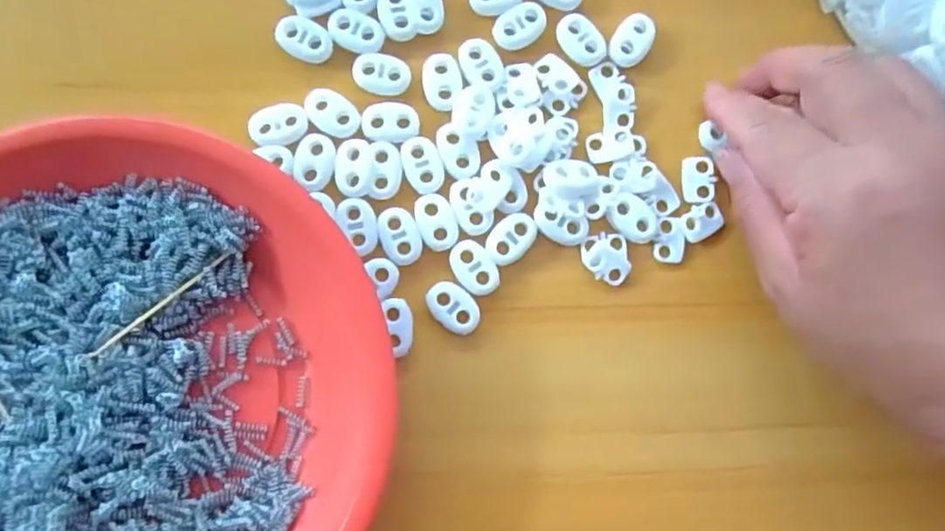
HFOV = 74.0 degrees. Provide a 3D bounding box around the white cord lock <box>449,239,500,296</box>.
[{"bbox_3d":[0.001,0.001,0.241,0.013,0.004,0.023,-37,87,-6],"label":"white cord lock"}]

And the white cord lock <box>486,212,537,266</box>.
[{"bbox_3d":[0.015,-0.011,0.243,0.021,0.004,0.015,-40,88,-6],"label":"white cord lock"}]

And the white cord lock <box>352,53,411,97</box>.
[{"bbox_3d":[-0.035,-0.075,0.244,0.022,0.004,0.016,3,84,-3],"label":"white cord lock"}]

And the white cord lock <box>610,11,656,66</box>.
[{"bbox_3d":[0.064,-0.091,0.252,0.015,0.004,0.022,32,83,0],"label":"white cord lock"}]

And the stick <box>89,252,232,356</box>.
[{"bbox_3d":[-0.111,0.013,0.224,0.060,0.004,0.004,-37,87,-6],"label":"stick"}]

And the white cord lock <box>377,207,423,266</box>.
[{"bbox_3d":[-0.028,-0.012,0.241,0.015,0.004,0.022,-17,85,-5],"label":"white cord lock"}]

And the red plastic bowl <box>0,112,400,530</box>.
[{"bbox_3d":[-0.128,0.040,0.219,0.185,0.029,0.175,0,84,-3],"label":"red plastic bowl"}]

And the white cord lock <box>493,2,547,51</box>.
[{"bbox_3d":[0.019,-0.096,0.250,0.022,0.004,0.016,-31,87,-6],"label":"white cord lock"}]

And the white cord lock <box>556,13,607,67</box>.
[{"bbox_3d":[0.044,-0.090,0.251,0.015,0.004,0.022,-43,88,-6],"label":"white cord lock"}]

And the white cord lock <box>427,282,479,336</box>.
[{"bbox_3d":[-0.007,0.016,0.239,0.015,0.004,0.022,-39,87,-6],"label":"white cord lock"}]

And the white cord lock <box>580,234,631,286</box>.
[{"bbox_3d":[0.053,-0.002,0.246,0.018,0.004,0.020,-14,85,-4],"label":"white cord lock"}]

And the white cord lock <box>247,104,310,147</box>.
[{"bbox_3d":[-0.075,-0.054,0.241,0.022,0.004,0.016,-8,85,-4],"label":"white cord lock"}]

